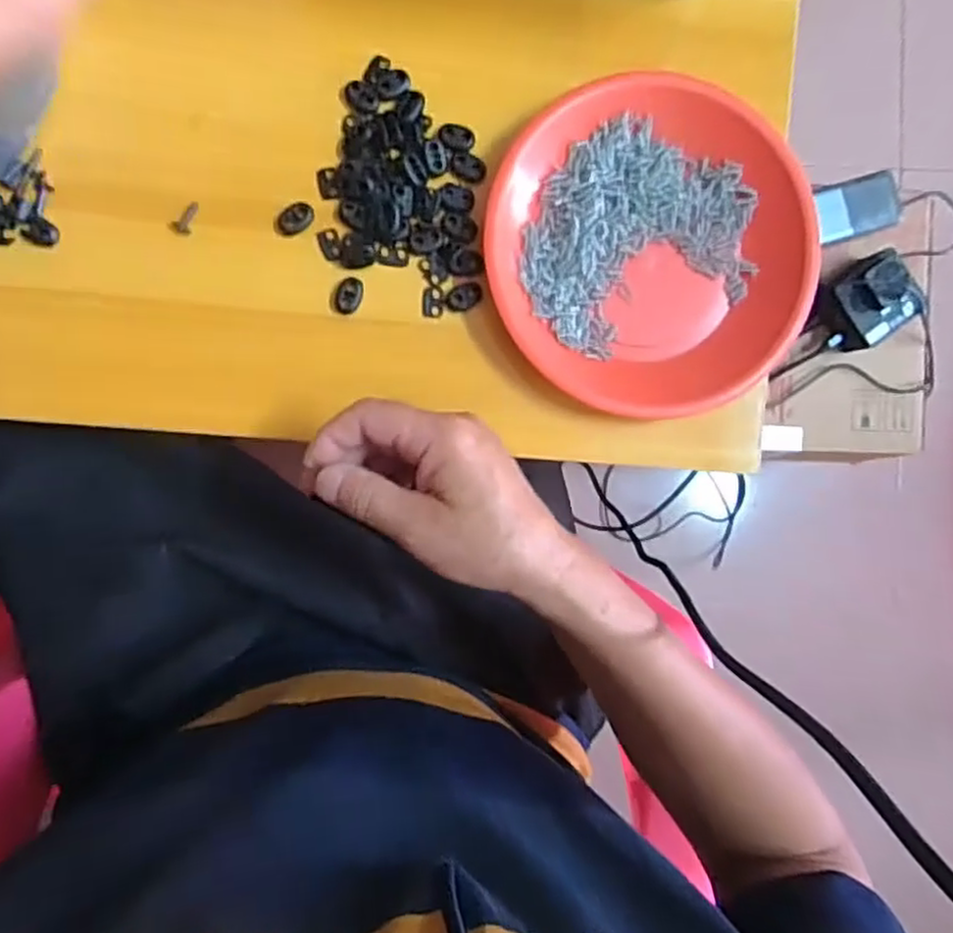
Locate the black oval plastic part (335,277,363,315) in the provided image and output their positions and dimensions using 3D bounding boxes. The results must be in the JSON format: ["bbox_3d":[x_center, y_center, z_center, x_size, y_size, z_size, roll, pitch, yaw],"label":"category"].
[{"bbox_3d":[-0.075,-0.101,0.417,0.015,0.004,0.021,22,89,-6],"label":"black oval plastic part"}]

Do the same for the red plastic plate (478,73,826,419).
[{"bbox_3d":[0.102,-0.127,0.417,0.191,0.028,0.180,0,91,-6],"label":"red plastic plate"}]

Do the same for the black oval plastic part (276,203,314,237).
[{"bbox_3d":[-0.106,-0.145,0.411,0.024,0.004,0.015,-35,94,-4],"label":"black oval plastic part"}]

